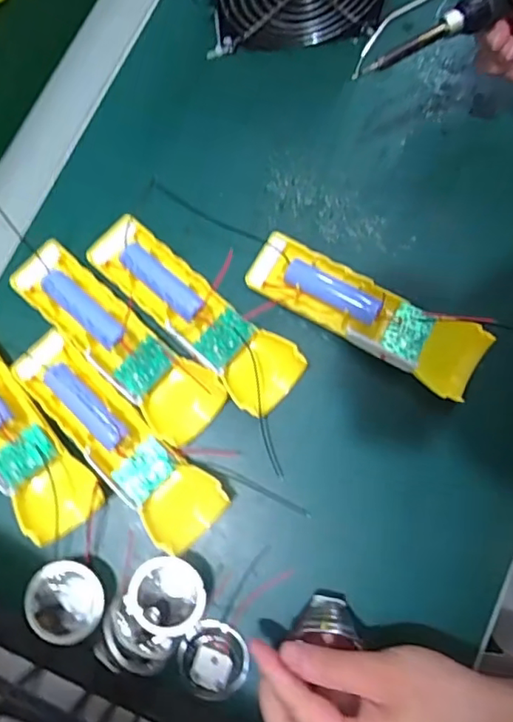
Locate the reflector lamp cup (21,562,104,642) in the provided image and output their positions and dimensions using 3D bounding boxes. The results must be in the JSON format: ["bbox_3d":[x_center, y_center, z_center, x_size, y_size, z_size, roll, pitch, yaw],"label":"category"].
[{"bbox_3d":[-0.116,0.146,0.343,0.044,0.025,0.044,0,80,0],"label":"reflector lamp cup"}]

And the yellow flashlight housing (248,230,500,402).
[{"bbox_3d":[0.072,-0.032,0.381,0.161,0.025,0.045,29,81,5],"label":"yellow flashlight housing"}]

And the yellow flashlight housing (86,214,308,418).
[{"bbox_3d":[-0.043,-0.033,0.382,0.165,0.022,0.050,40,82,7],"label":"yellow flashlight housing"}]

